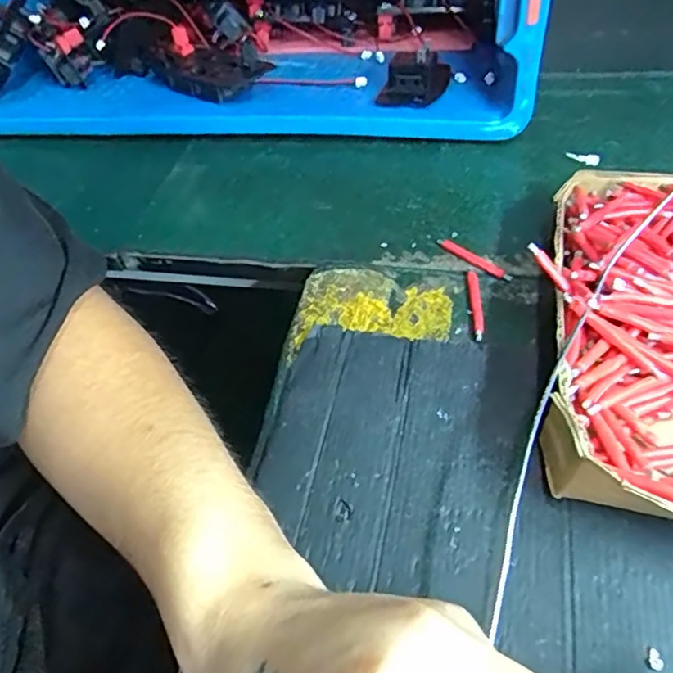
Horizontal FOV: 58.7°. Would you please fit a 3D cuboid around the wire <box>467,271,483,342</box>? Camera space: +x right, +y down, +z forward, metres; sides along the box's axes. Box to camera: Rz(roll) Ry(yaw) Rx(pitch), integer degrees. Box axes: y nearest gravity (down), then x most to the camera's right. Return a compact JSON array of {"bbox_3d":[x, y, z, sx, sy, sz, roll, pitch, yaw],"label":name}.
[{"bbox_3d":[0.083,-0.020,0.361,0.006,0.006,0.057,1,48,6],"label":"wire"}]

